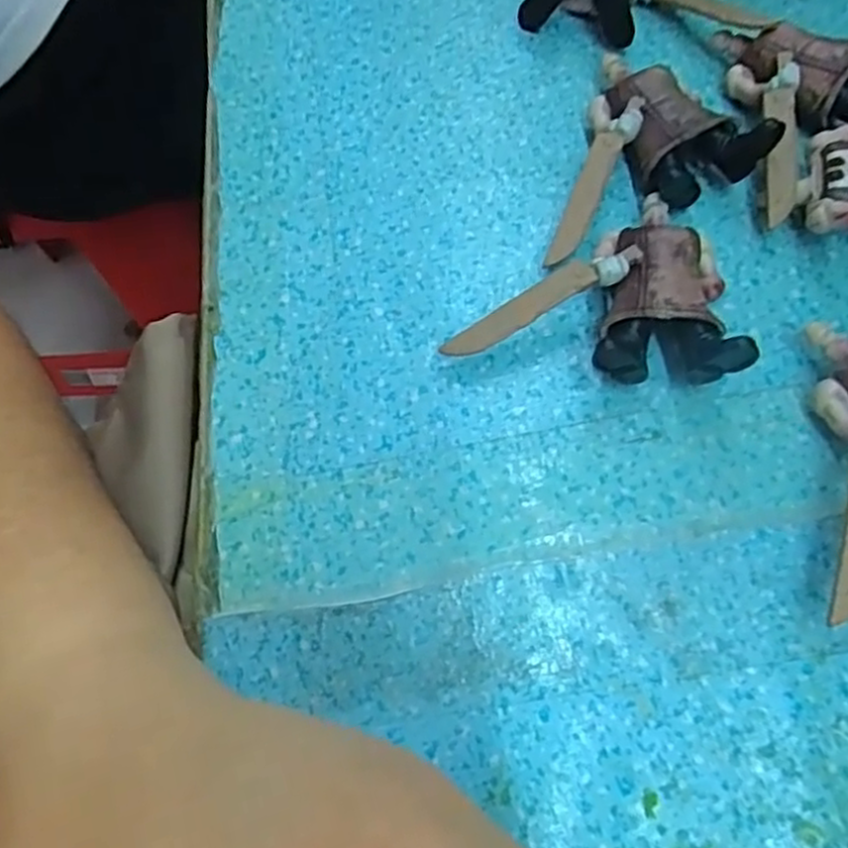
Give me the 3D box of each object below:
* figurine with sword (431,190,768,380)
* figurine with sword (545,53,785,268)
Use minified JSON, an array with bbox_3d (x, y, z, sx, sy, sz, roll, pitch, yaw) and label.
[{"bbox_3d":[0.053,-0.024,0.202,0.073,0.020,0.054,-36,70,-13],"label":"figurine with sword"},{"bbox_3d":[0.070,-0.075,0.224,0.053,0.021,0.074,21,69,11],"label":"figurine with sword"}]

